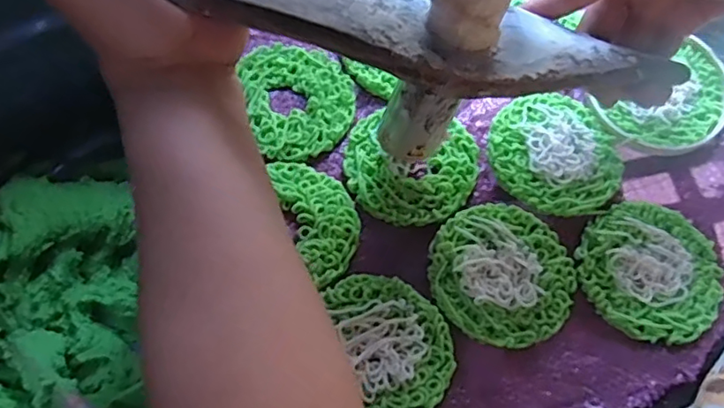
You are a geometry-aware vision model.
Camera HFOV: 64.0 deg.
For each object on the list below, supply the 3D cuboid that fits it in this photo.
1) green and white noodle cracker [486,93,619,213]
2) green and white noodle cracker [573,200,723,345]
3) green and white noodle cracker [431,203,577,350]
[{"bbox_3d":[0.117,-0.032,0.348,0.078,0.006,0.075,1,69,-2],"label":"green and white noodle cracker"},{"bbox_3d":[0.162,0.036,0.325,0.078,0.005,0.077,1,69,-2],"label":"green and white noodle cracker"},{"bbox_3d":[0.078,0.037,0.321,0.080,0.005,0.077,1,69,-2],"label":"green and white noodle cracker"}]

